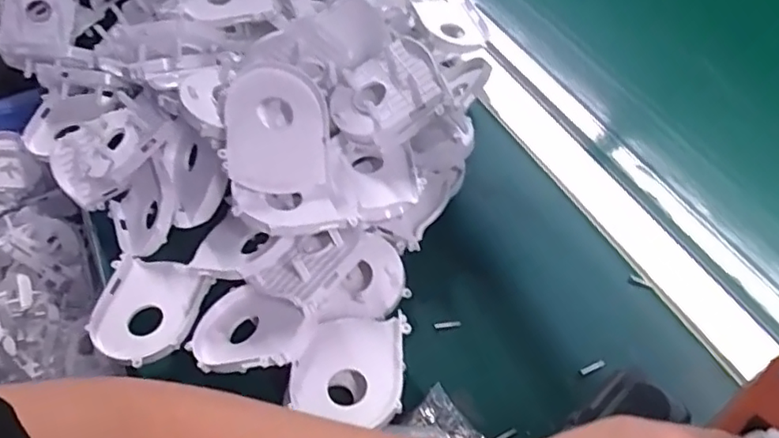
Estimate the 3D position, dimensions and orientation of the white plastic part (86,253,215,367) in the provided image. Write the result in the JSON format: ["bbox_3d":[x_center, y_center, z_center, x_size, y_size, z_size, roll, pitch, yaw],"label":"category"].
[{"bbox_3d":[-0.165,0.061,0.403,0.070,0.016,0.073,11,52,16],"label":"white plastic part"}]

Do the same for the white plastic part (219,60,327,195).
[{"bbox_3d":[-0.072,-0.059,0.380,0.064,0.018,0.082,2,88,-14],"label":"white plastic part"}]

